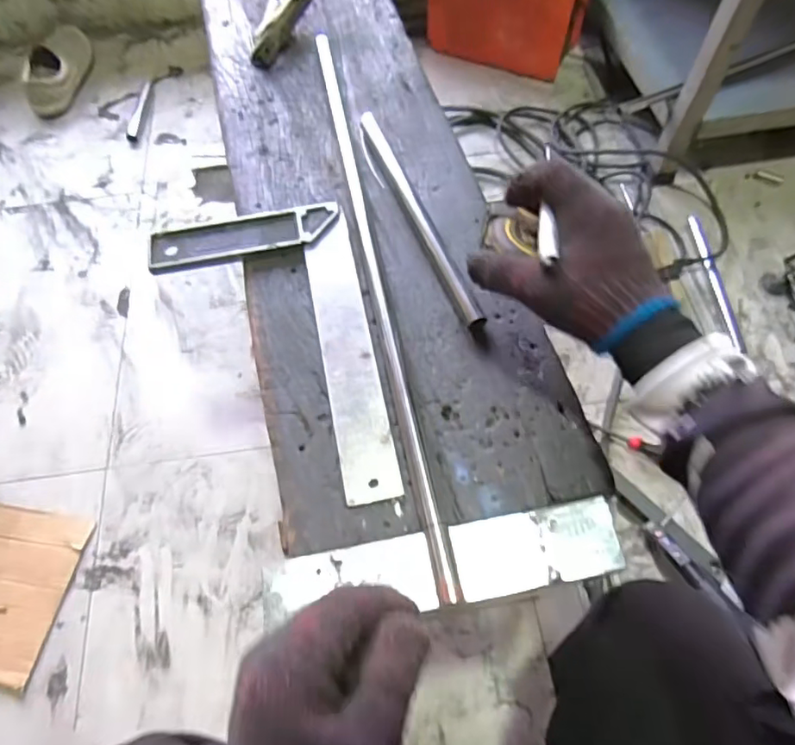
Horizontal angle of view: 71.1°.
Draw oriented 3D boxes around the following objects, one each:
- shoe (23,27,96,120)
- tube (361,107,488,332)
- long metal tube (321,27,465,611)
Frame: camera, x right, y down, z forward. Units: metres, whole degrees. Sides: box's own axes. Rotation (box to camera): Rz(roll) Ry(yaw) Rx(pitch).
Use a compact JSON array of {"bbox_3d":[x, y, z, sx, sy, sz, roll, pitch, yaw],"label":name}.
[{"bbox_3d":[-0.771,-0.714,1.268,0.109,0.086,0.287,-3,62,-1],"label":"shoe"},{"bbox_3d":[0.017,-0.157,0.540,0.017,0.016,0.280,-19,63,-9],"label":"tube"},{"bbox_3d":[-0.026,-0.118,0.524,0.016,0.016,0.635,-11,62,-5],"label":"long metal tube"}]

